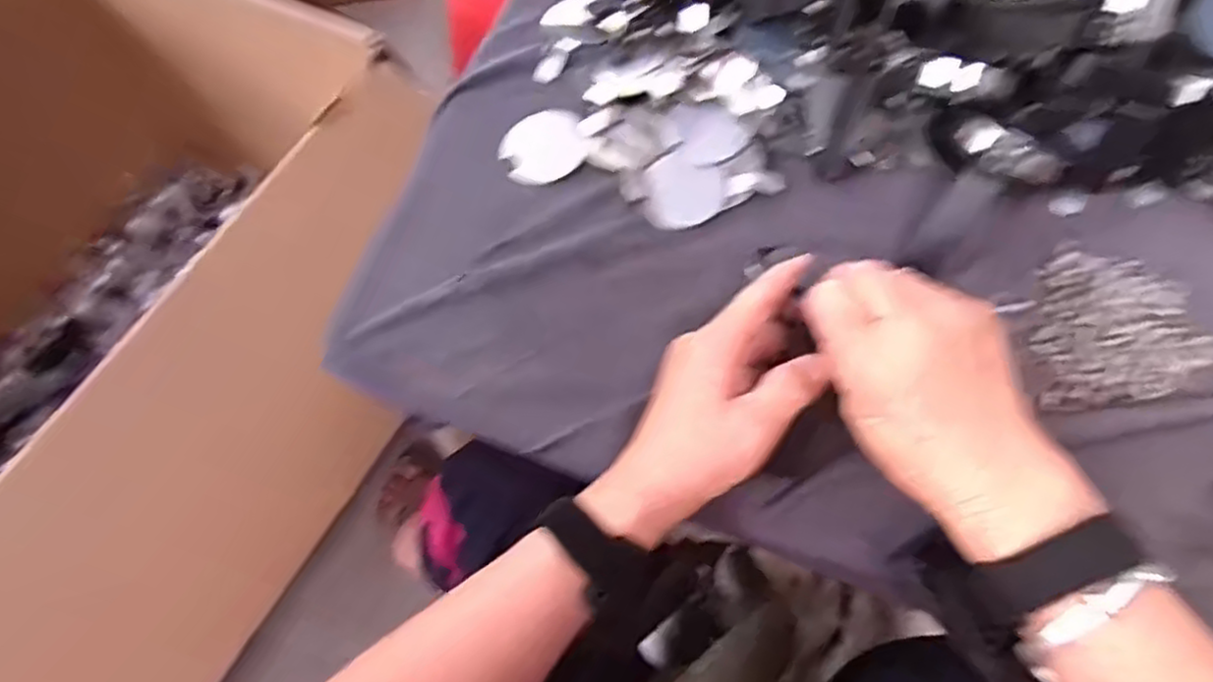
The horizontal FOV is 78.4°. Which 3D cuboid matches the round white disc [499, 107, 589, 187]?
[{"bbox_3d":[-0.044,-0.136,0.516,0.059,0.005,0.068,-26,62,-12],"label":"round white disc"}]

